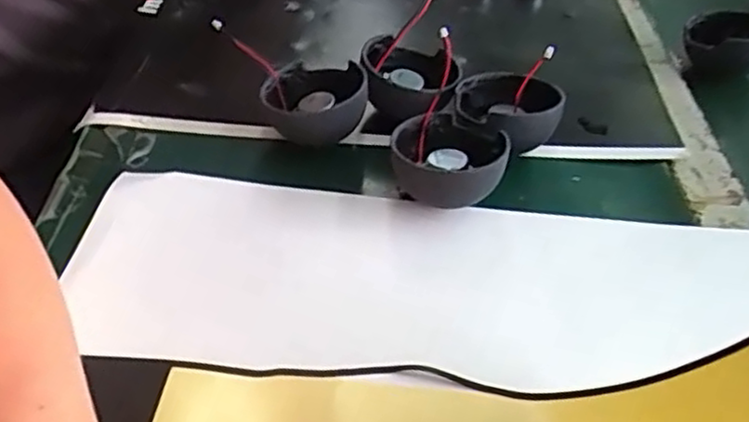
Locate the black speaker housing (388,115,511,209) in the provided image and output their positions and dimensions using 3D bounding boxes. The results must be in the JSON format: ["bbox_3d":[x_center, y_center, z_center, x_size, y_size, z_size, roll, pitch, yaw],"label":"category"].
[{"bbox_3d":[0.040,-0.025,0.392,0.060,0.041,0.054,9,43,6],"label":"black speaker housing"}]

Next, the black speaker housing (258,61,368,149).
[{"bbox_3d":[-0.037,-0.061,0.422,0.057,0.043,0.057,-5,43,-9],"label":"black speaker housing"}]

